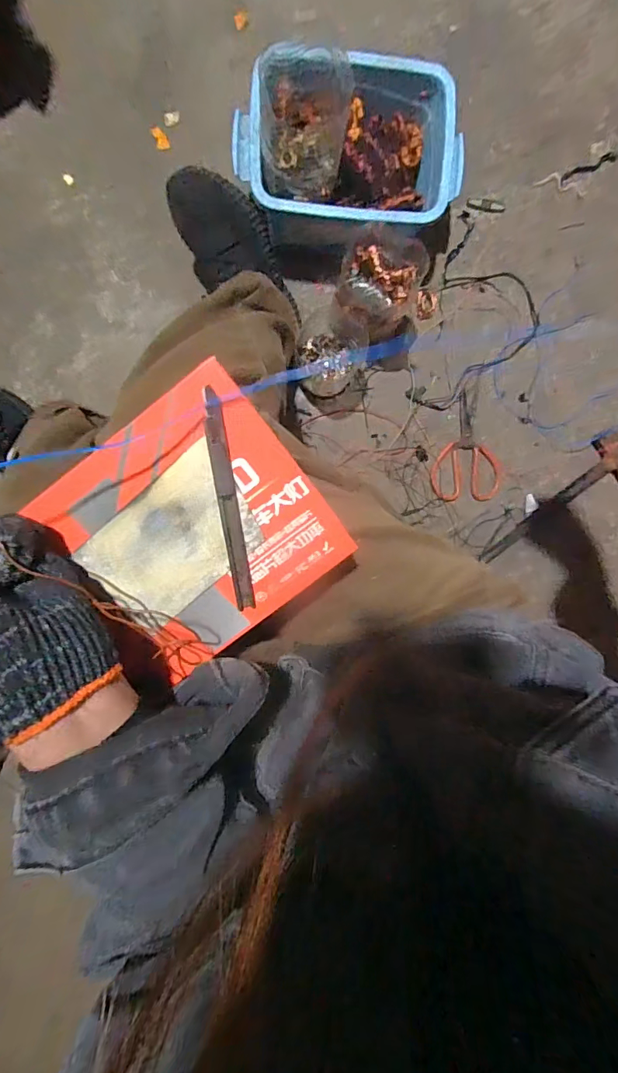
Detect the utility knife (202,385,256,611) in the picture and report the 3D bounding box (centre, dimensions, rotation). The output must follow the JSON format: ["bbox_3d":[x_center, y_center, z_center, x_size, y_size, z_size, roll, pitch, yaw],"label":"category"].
[{"bbox_3d":[-0.049,-0.017,0.280,0.012,0.004,0.140,-8,112,-3],"label":"utility knife"}]

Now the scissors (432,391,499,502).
[{"bbox_3d":[0.277,-0.154,0.794,0.121,0.008,0.181,-1,97,-4],"label":"scissors"}]

